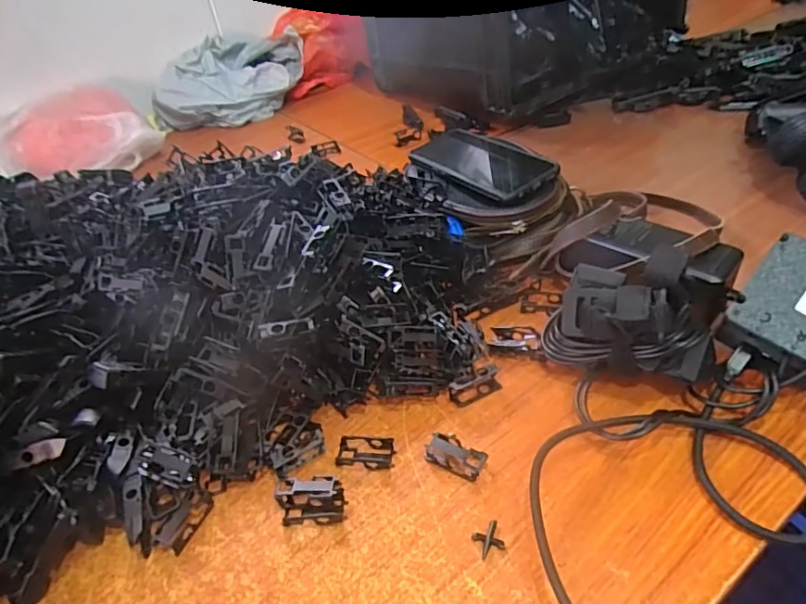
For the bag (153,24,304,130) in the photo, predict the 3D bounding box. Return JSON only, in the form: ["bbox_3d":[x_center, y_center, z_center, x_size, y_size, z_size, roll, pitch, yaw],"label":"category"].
[{"bbox_3d":[-0.298,-0.386,0.930,0.271,0.097,0.167,-16,40,-9],"label":"bag"}]

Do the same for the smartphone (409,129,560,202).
[{"bbox_3d":[0.080,-0.146,0.559,0.079,0.008,0.155,-33,44,-18],"label":"smartphone"}]

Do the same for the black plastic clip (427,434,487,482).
[{"bbox_3d":[0.036,0.103,0.359,0.038,0.009,0.023,19,47,30],"label":"black plastic clip"}]

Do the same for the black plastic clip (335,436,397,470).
[{"bbox_3d":[-0.026,0.104,0.371,0.039,0.006,0.022,-2,40,8],"label":"black plastic clip"}]

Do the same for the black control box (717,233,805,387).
[{"bbox_3d":[0.266,0.007,0.358,0.070,0.025,0.087,34,82,29],"label":"black control box"}]

